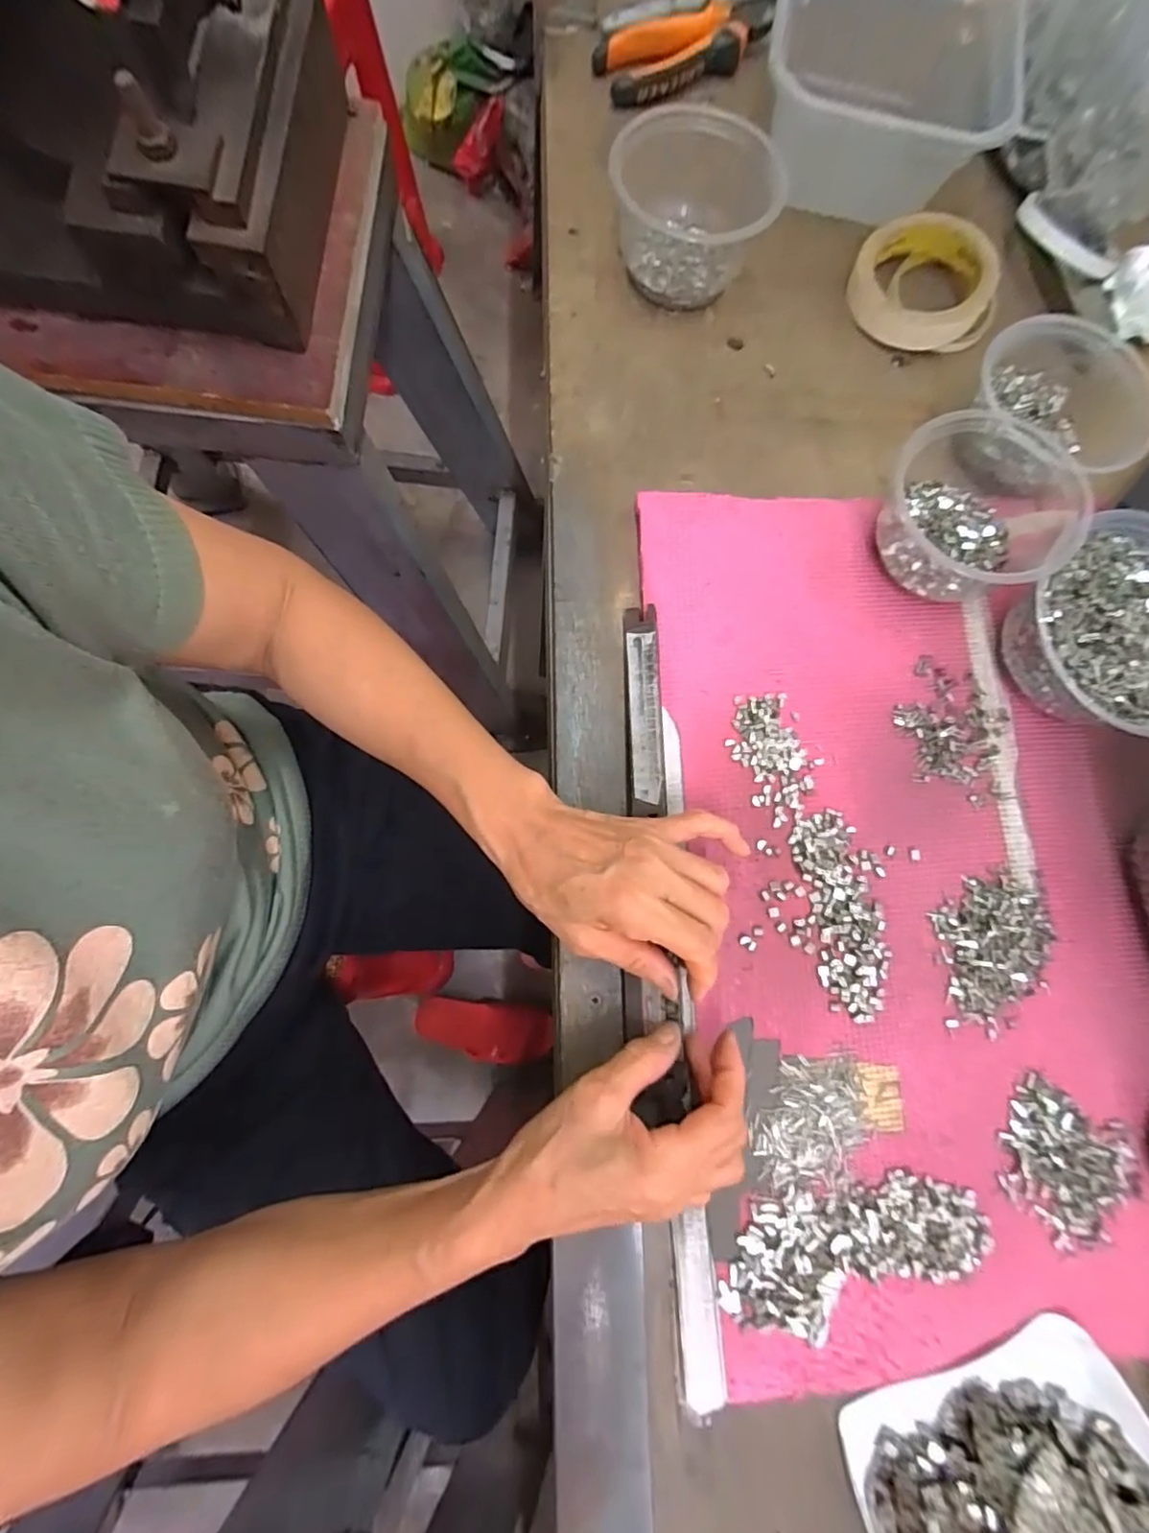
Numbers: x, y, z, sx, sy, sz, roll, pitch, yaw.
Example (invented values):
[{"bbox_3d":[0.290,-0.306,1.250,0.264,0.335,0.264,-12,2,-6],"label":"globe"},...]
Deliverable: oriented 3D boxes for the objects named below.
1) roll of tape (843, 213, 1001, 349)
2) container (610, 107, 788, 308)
[{"bbox_3d":[0.262,-0.366,0.448,0.096,0.031,0.096,0,80,-1],"label":"roll of tape"},{"bbox_3d":[0.081,-0.393,0.420,0.114,0.067,0.101,16,79,-1],"label":"container"}]

